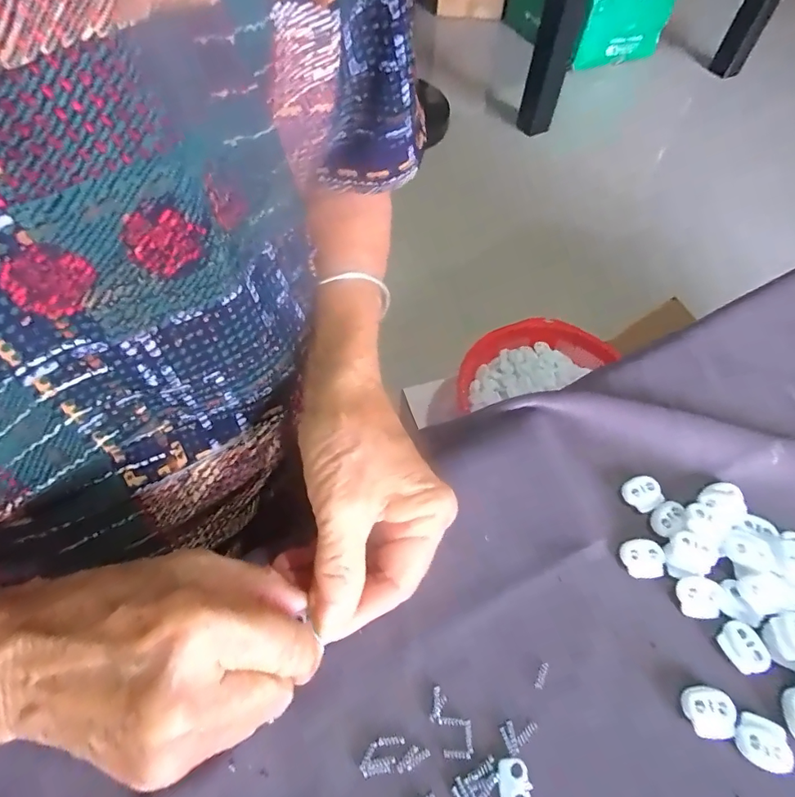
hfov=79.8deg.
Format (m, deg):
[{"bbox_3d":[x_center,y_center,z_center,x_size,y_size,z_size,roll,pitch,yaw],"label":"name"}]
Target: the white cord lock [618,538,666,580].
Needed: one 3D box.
[{"bbox_3d":[0.130,0.084,0.251,0.022,0.005,0.019,-5,57,-7],"label":"white cord lock"}]

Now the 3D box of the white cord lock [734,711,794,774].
[{"bbox_3d":[0.160,0.151,0.208,0.022,0.004,0.019,18,57,8],"label":"white cord lock"}]

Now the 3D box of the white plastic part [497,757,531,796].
[{"bbox_3d":[0.049,0.162,0.198,0.013,0.004,0.019,-2,56,-5],"label":"white plastic part"}]

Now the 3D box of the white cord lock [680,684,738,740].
[{"bbox_3d":[0.141,0.141,0.214,0.022,0.005,0.020,5,56,-1],"label":"white cord lock"}]

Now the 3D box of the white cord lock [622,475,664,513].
[{"bbox_3d":[0.140,0.055,0.272,0.020,0.006,0.019,-14,58,-13],"label":"white cord lock"}]

